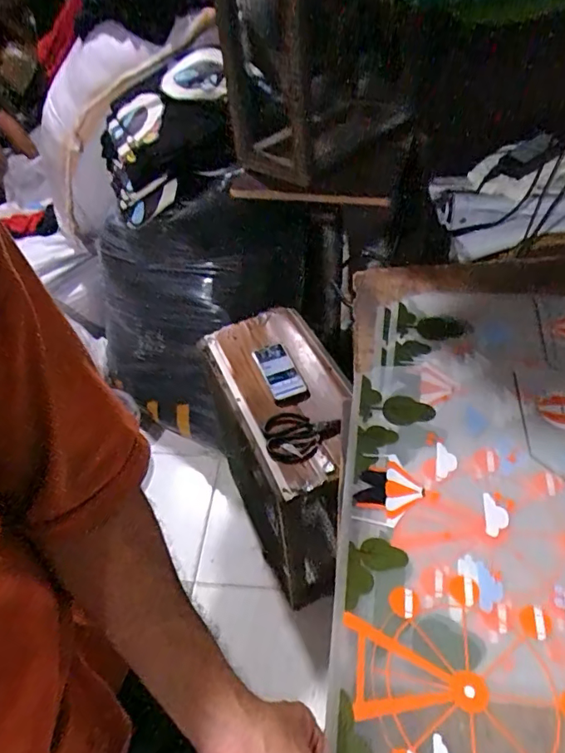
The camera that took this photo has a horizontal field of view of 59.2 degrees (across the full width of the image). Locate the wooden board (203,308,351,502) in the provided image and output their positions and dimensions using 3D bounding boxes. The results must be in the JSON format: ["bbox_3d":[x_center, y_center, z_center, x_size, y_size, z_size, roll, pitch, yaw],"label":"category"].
[{"bbox_3d":[0.012,0.022,1.026,0.220,0.033,0.460,-20,49,-14],"label":"wooden board"}]

